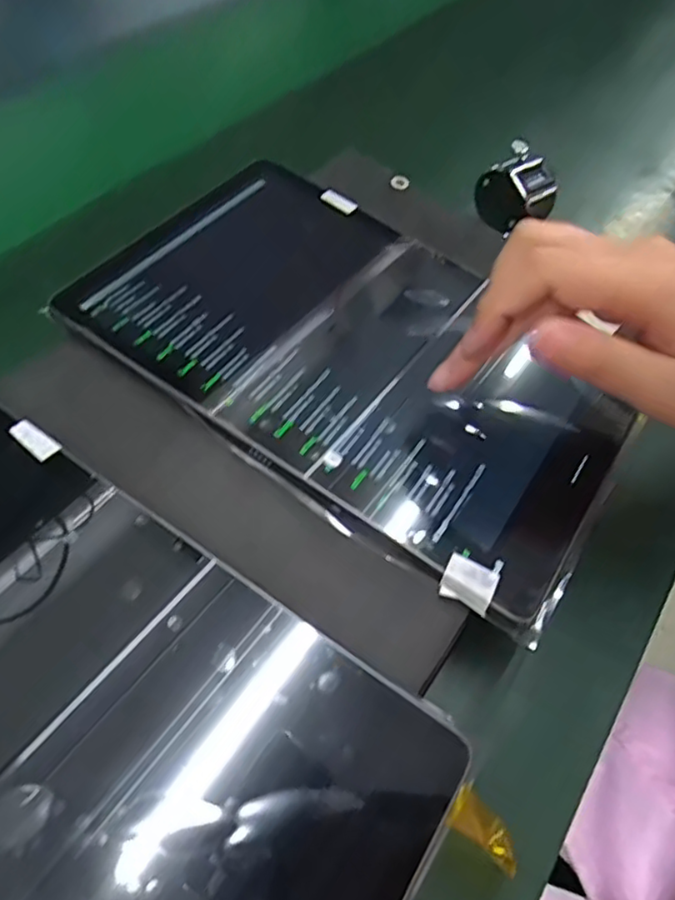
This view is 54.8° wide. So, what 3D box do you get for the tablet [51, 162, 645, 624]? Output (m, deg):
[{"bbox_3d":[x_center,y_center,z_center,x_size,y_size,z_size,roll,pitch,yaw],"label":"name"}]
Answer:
[{"bbox_3d":[0.015,-0.048,0.312,0.246,0.015,0.159,34,58,12],"label":"tablet"}]

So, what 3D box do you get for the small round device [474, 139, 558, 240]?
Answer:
[{"bbox_3d":[0.113,-0.164,0.404,0.046,0.047,0.033,40,61,18],"label":"small round device"}]

